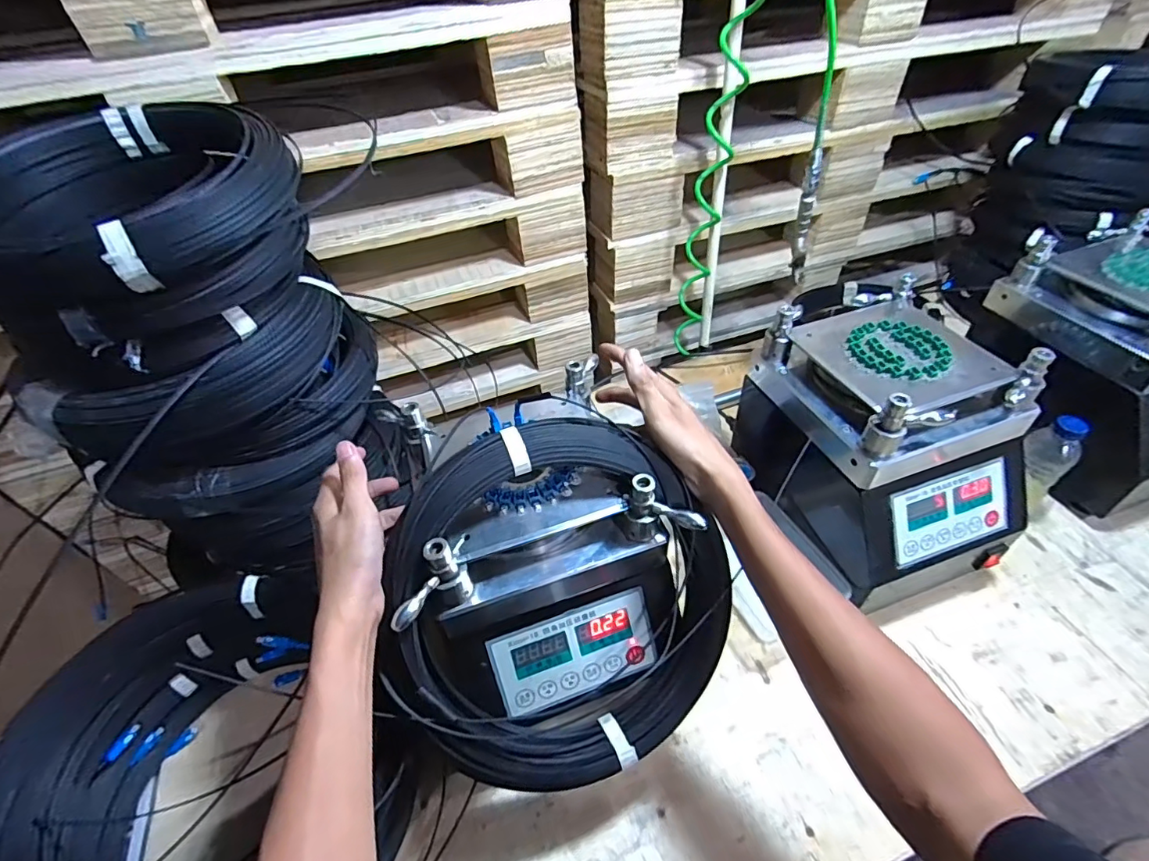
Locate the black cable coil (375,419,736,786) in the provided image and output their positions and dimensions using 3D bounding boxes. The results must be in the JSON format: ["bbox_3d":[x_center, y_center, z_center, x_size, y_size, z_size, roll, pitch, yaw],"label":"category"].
[{"bbox_3d":[-0.006,0.146,0.440,0.285,0.045,0.306,0,91,-12],"label":"black cable coil"}]

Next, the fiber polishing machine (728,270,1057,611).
[{"bbox_3d":[0.378,0.026,0.646,0.218,0.282,0.276,-16,46,-10],"label":"fiber polishing machine"}]

